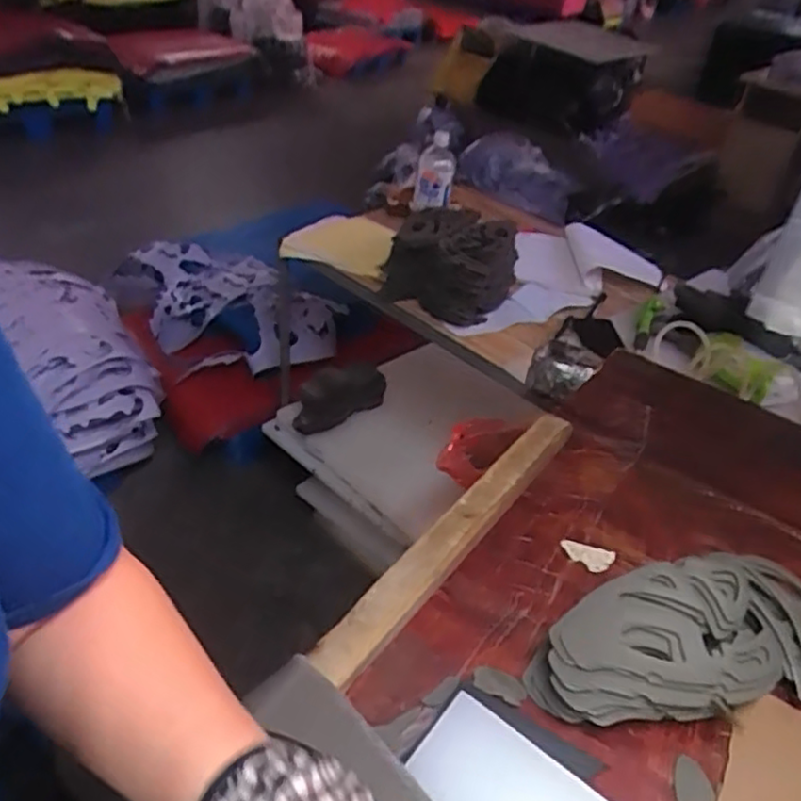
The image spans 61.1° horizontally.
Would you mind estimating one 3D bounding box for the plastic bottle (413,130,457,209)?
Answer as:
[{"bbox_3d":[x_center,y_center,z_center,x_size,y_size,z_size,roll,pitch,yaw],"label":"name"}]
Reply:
[{"bbox_3d":[0.075,-0.471,1.390,0.079,0.198,0.072,-1,66,-12],"label":"plastic bottle"}]

